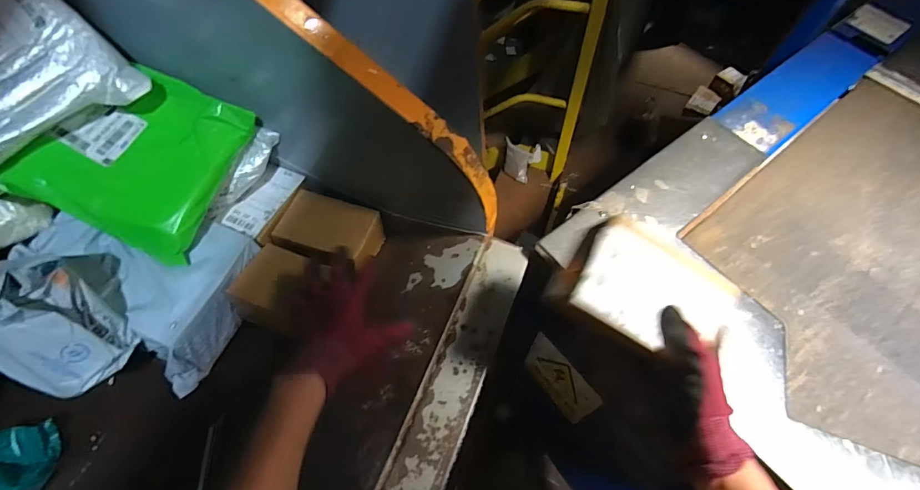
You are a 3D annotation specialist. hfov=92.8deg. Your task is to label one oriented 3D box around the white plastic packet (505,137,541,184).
[{"bbox_3d":[0.228,-0.330,1.697,0.153,0.152,0.086,27,62,14],"label":"white plastic packet"}]

